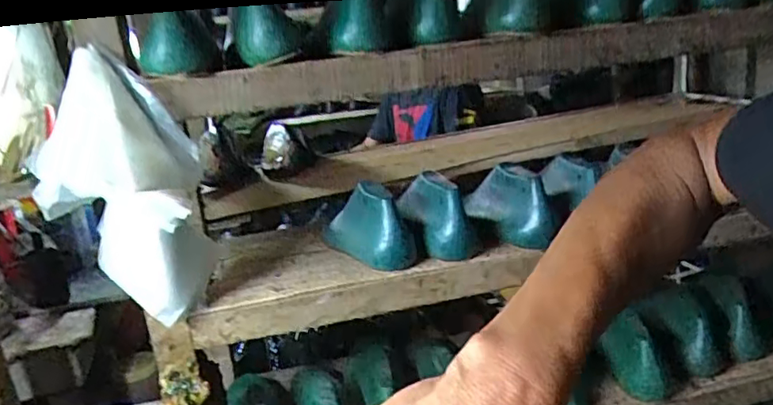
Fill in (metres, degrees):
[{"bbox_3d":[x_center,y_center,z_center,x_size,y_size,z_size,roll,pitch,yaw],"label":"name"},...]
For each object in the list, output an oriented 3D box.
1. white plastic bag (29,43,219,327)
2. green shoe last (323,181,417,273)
[{"bbox_3d":[-0.266,-0.010,0.579,0.150,0.255,0.085,-12,16,-22],"label":"white plastic bag"},{"bbox_3d":[-0.028,0.020,0.748,0.069,0.087,0.206,-12,16,-21],"label":"green shoe last"}]

